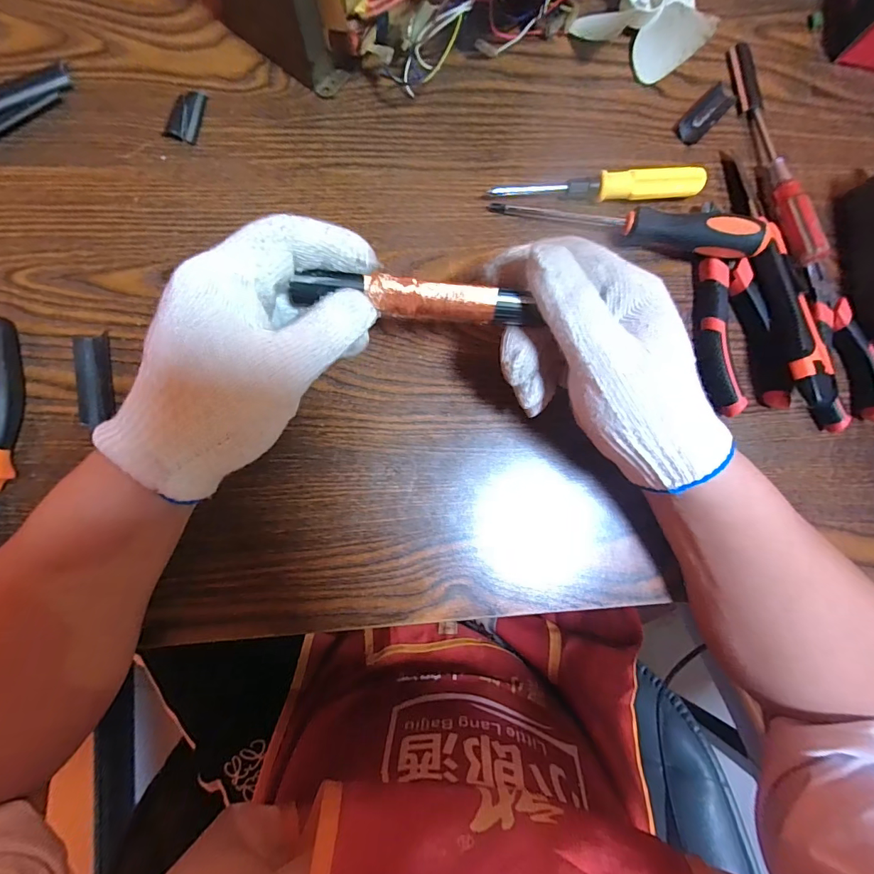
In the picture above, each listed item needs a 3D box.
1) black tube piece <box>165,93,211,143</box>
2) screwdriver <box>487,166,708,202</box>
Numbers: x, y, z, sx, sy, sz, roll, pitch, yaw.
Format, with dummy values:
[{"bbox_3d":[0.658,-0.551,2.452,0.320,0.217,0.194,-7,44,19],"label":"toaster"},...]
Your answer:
[{"bbox_3d":[-0.174,-0.223,0.298,0.019,0.008,0.037,16,85,-5],"label":"black tube piece"},{"bbox_3d":[0.120,-0.182,0.314,0.154,0.022,0.023,-7,88,-6],"label":"screwdriver"}]

